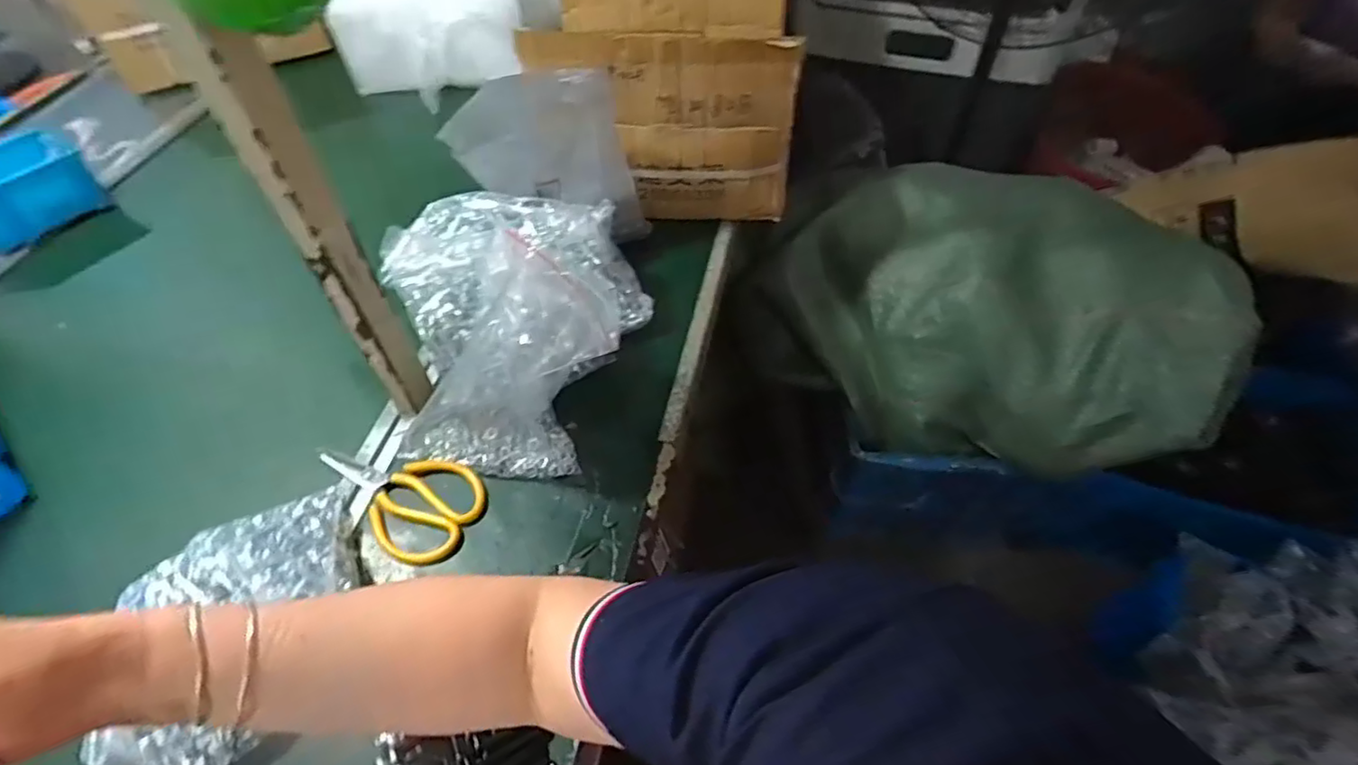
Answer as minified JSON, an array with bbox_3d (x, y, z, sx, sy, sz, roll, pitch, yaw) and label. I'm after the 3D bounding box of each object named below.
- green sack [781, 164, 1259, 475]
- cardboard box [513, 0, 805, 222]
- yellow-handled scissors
[{"bbox_3d":[0.508,-0.125,1.043,0.632,0.397,0.294,22,56,15],"label":"green sack"},{"bbox_3d":[-0.012,-0.406,0.852,0.311,0.238,0.289,3,53,2],"label":"cardboard box"},{"bbox_3d":[-0.278,0.123,0.617,0.166,0.010,0.100,4,61,2],"label":"yellow-handled scissors"}]

